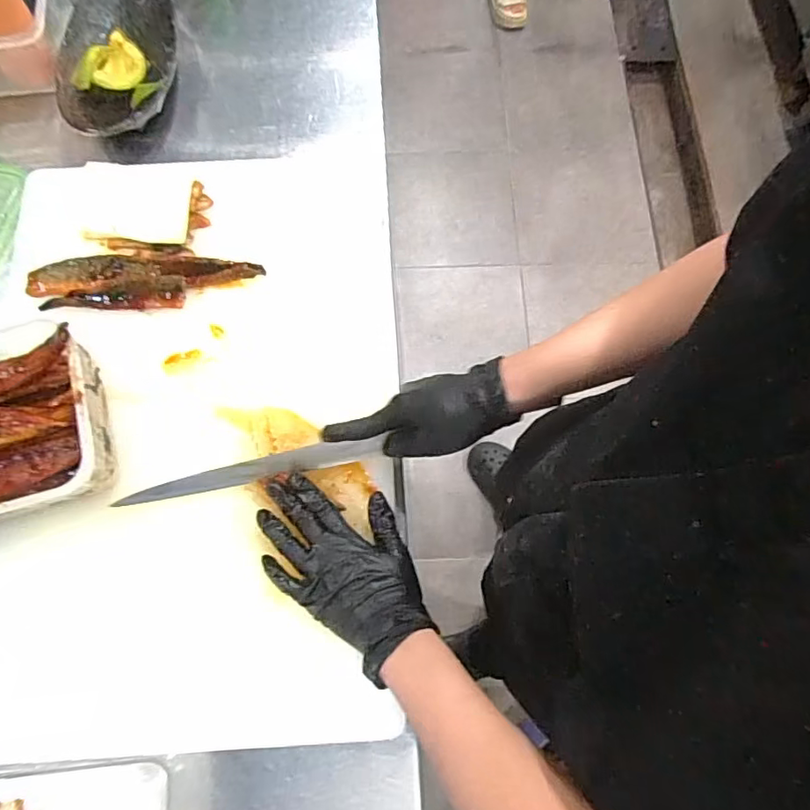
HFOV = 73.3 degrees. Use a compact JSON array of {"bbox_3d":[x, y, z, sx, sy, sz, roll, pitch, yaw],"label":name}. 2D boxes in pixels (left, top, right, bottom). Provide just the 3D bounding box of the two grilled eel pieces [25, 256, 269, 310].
[{"bbox_3d":[-0.277,-0.129,0.574,0.241,0.017,0.059,0,73,-1],"label":"two grilled eel pieces"}]

